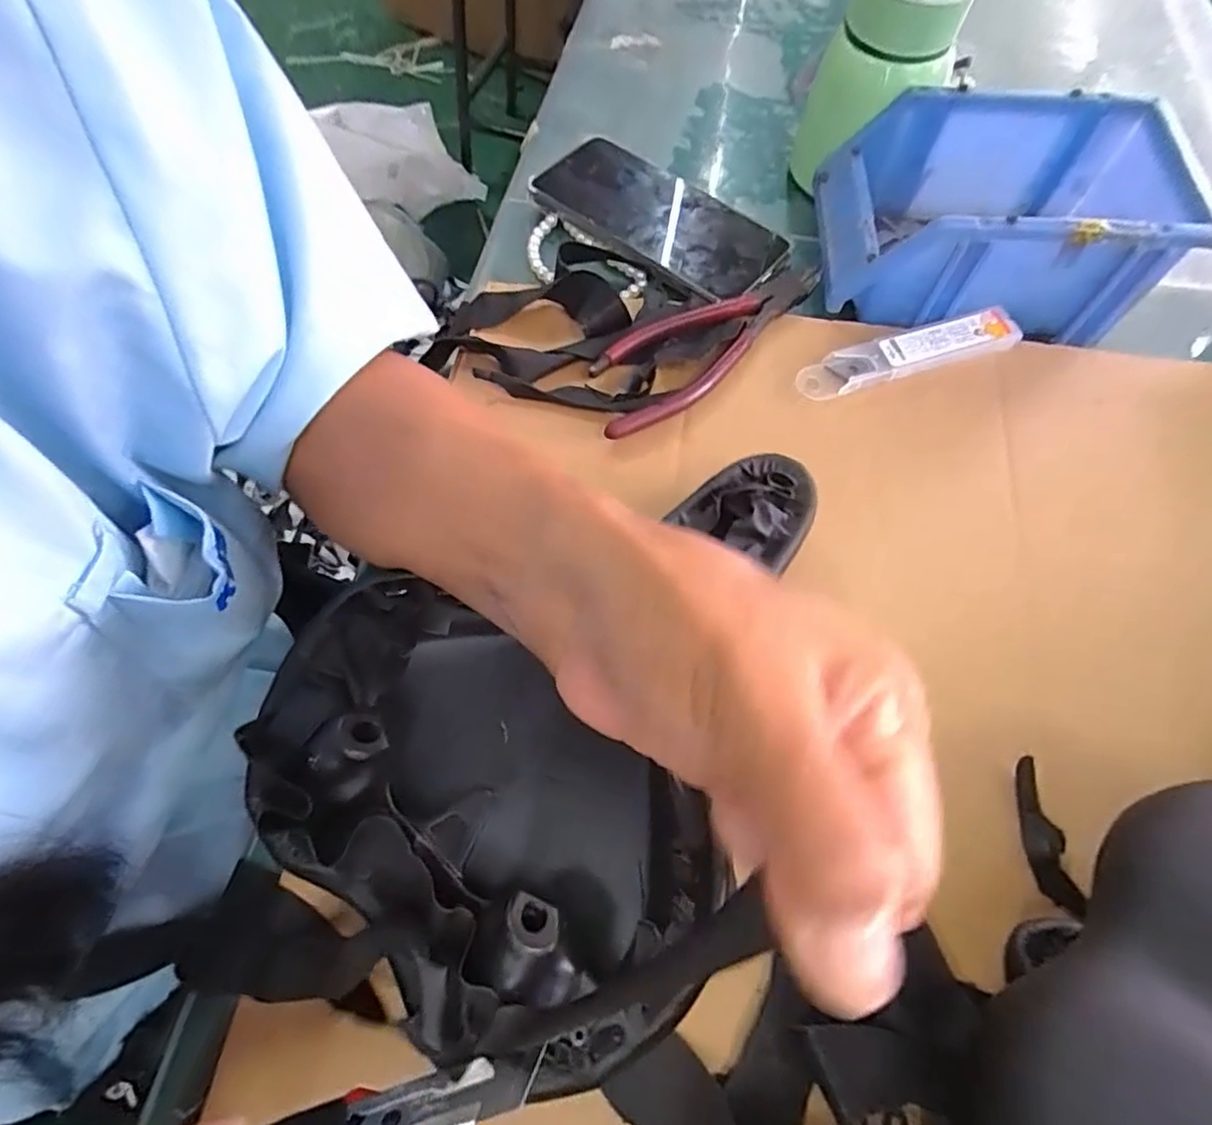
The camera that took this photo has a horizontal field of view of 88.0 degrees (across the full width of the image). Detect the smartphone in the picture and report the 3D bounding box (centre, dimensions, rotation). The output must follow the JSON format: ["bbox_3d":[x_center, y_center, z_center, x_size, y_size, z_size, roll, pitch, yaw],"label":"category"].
[{"bbox_3d":[0.033,-0.219,0.393,0.158,0.014,0.079,39,71,17],"label":"smartphone"}]

